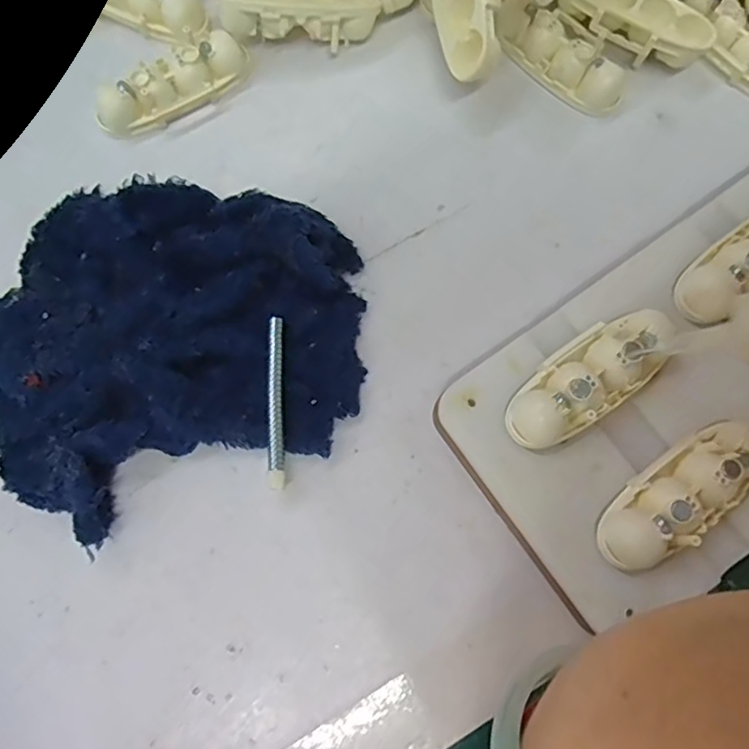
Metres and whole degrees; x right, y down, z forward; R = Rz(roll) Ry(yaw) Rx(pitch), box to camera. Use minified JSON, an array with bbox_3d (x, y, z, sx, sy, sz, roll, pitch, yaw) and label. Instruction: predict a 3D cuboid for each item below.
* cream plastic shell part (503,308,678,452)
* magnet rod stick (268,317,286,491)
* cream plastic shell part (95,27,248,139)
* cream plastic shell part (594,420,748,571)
[{"bbox_3d":[0.070,0.001,0.194,0.060,0.018,0.024,-36,81,-8],"label":"cream plastic shell part"},{"bbox_3d":[-0.034,0.010,0.210,0.005,0.007,0.060,-3,78,-2],"label":"magnet rod stick"},{"bbox_3d":[-0.079,-0.113,0.237,0.062,0.014,0.018,-29,80,-7],"label":"cream plastic shell part"},{"bbox_3d":[0.097,0.037,0.187,0.061,0.017,0.023,-33,80,-8],"label":"cream plastic shell part"}]

